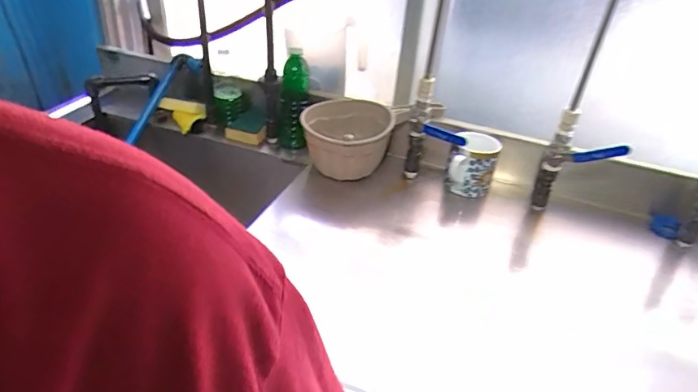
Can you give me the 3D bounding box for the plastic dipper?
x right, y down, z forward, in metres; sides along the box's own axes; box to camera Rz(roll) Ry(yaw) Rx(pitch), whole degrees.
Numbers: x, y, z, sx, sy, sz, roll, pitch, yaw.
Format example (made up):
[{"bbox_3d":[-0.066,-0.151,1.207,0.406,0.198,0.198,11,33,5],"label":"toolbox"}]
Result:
[{"bbox_3d":[0.030,-0.113,0.965,0.258,0.122,0.173,13,35,11],"label":"plastic dipper"}]

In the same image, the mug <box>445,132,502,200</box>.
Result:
[{"bbox_3d":[0.231,-0.057,0.935,0.100,0.114,0.088,16,35,15],"label":"mug"}]

